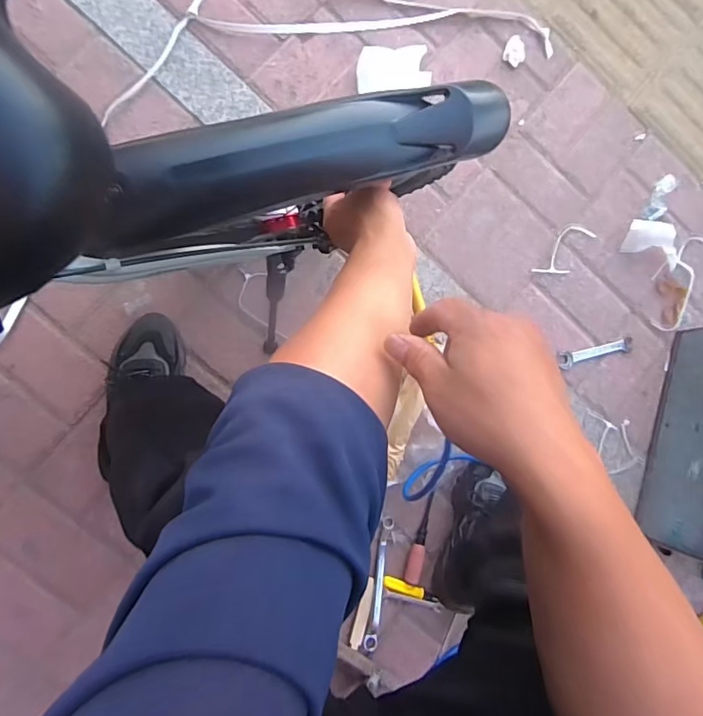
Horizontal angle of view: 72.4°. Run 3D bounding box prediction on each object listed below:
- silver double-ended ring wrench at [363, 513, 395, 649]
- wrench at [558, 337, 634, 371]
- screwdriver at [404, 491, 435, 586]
[{"bbox_3d":[0.049,0.388,0.828,0.021,0.023,0.219,10,88,-8],"label":"silver double-ended ring wrench"},{"bbox_3d":[0.468,-0.013,0.909,0.153,0.009,0.033,-15,92,-8],"label":"wrench"},{"bbox_3d":[0.119,0.314,0.841,0.028,0.020,0.154,12,88,-8],"label":"screwdriver"}]

